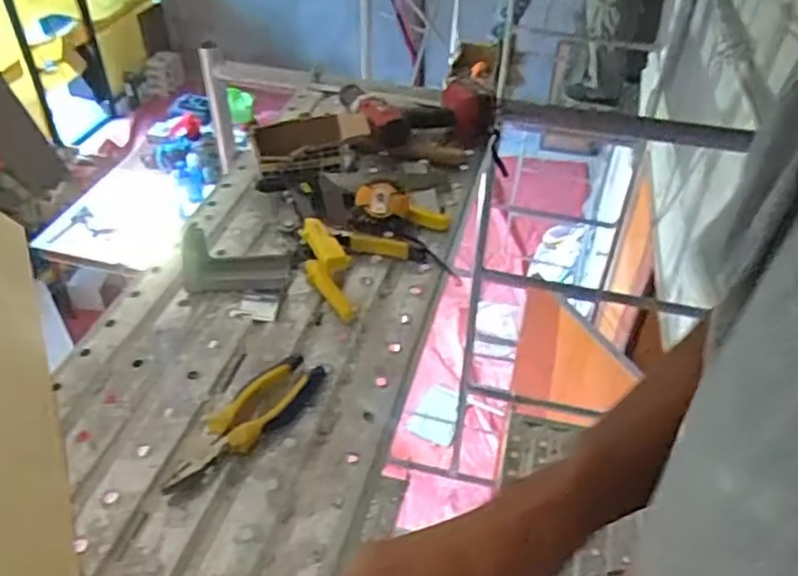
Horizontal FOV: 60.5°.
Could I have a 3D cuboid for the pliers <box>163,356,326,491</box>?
[{"bbox_3d":[-0.156,0.138,0.705,0.054,0.029,0.195,30,49,26],"label":"pliers"}]

